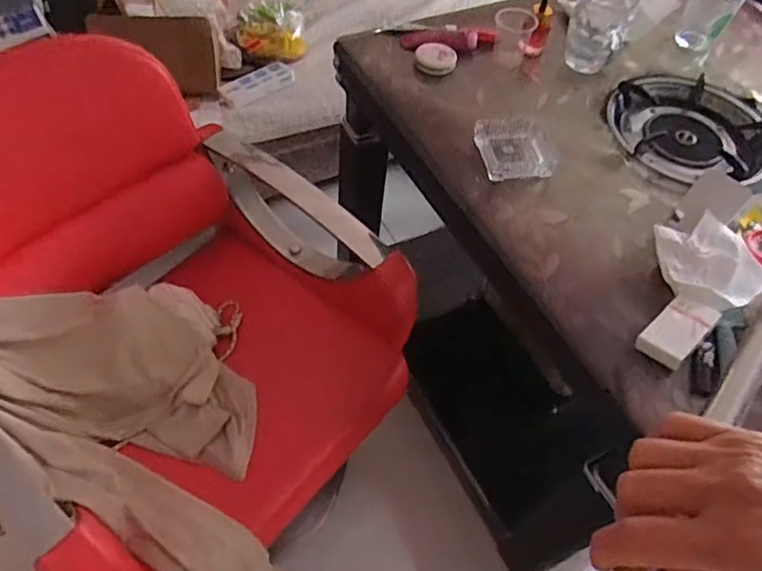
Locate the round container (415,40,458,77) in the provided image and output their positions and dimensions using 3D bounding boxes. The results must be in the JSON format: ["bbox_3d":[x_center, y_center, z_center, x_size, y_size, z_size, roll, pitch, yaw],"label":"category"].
[{"bbox_3d":[0.097,-0.401,1.009,0.071,0.034,0.071,9,54,2],"label":"round container"}]

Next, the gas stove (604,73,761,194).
[{"bbox_3d":[0.526,-0.250,0.969,0.289,0.061,0.274,2,54,-3],"label":"gas stove"}]

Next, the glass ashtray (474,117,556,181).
[{"bbox_3d":[0.205,-0.209,0.884,0.104,0.030,0.112,-5,55,-8],"label":"glass ashtray"}]

